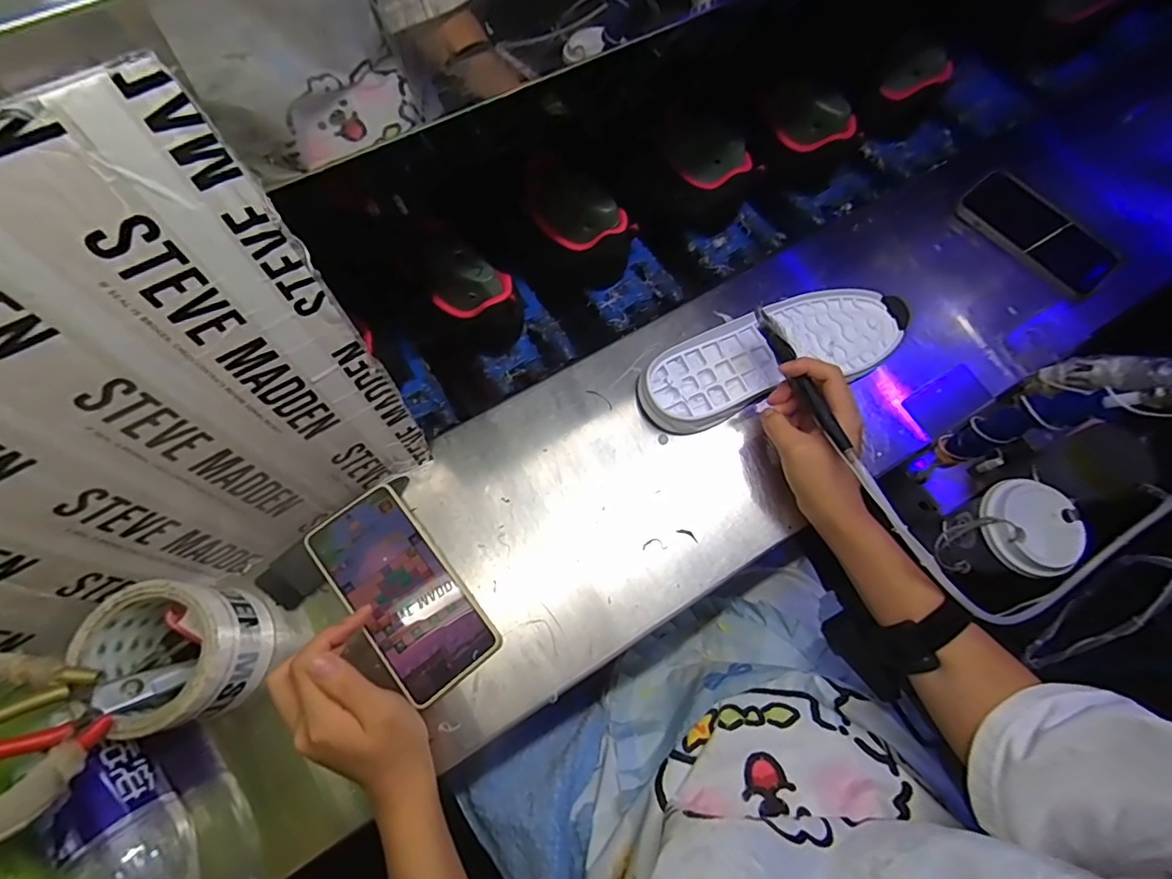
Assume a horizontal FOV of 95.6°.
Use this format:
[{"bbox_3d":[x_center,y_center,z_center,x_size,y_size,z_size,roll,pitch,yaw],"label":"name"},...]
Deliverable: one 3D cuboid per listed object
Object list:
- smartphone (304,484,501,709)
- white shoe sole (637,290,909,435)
[{"bbox_3d":[-0.147,0.122,0.431,0.078,0.018,0.164,-38,78,-13],"label":"smartphone"},{"bbox_3d":[0.174,-0.082,0.504,0.262,0.027,0.090,-22,72,-8],"label":"white shoe sole"}]

